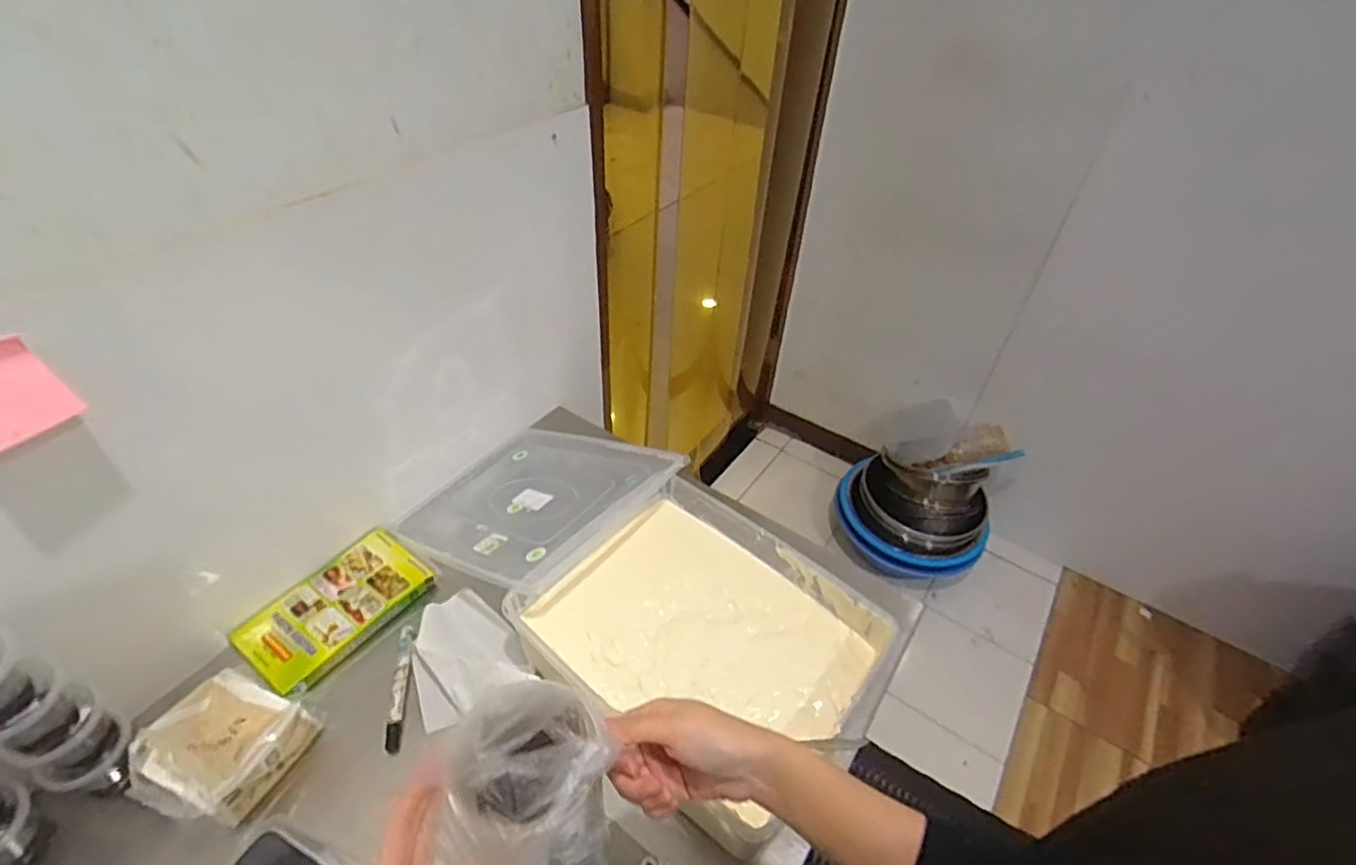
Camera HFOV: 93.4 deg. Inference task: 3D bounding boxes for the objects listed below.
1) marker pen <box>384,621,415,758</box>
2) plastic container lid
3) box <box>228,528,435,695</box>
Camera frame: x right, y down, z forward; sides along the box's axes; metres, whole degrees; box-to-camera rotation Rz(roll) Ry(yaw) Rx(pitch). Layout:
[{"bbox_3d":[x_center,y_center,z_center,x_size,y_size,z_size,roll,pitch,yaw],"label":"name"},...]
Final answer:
[{"bbox_3d":[-0.320,0.289,0.738,0.019,0.017,0.150,-5,44,-9],"label":"marker pen"},{"bbox_3d":[-0.204,0.091,0.881,0.346,0.032,0.269,9,38,42],"label":"plastic container lid"},{"bbox_3d":[-0.426,0.213,0.798,0.130,0.022,0.205,30,49,25],"label":"box"}]

